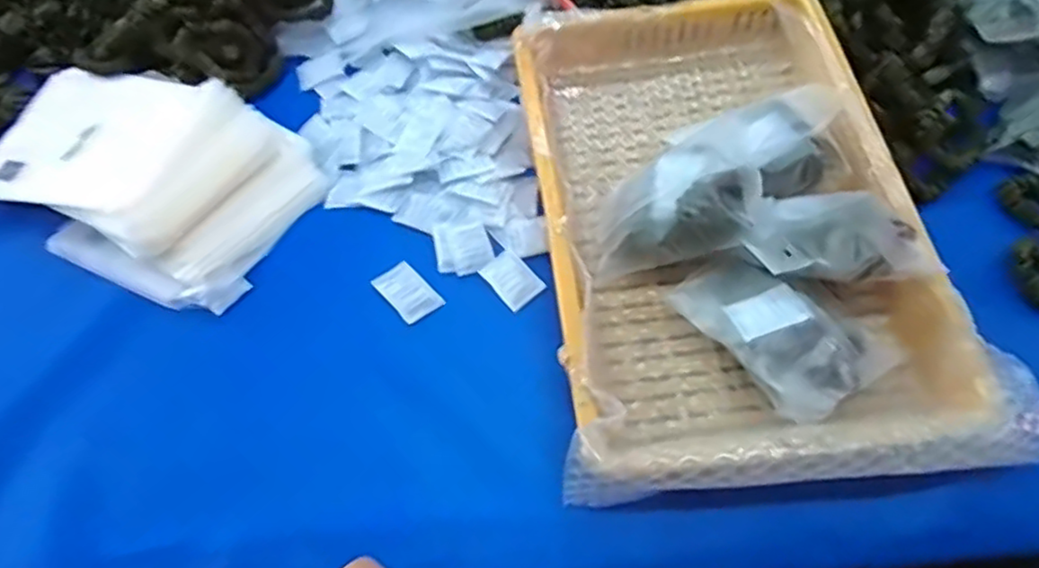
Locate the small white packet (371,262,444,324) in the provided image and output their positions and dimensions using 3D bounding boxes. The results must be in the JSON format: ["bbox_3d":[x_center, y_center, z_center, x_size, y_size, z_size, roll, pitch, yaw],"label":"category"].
[{"bbox_3d":[-0.085,0.006,0.513,0.033,0.008,0.046,-40,65,-20],"label":"small white packet"}]

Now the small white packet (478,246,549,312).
[{"bbox_3d":[-0.006,-0.003,0.524,0.032,0.009,0.044,-35,63,-18],"label":"small white packet"}]

